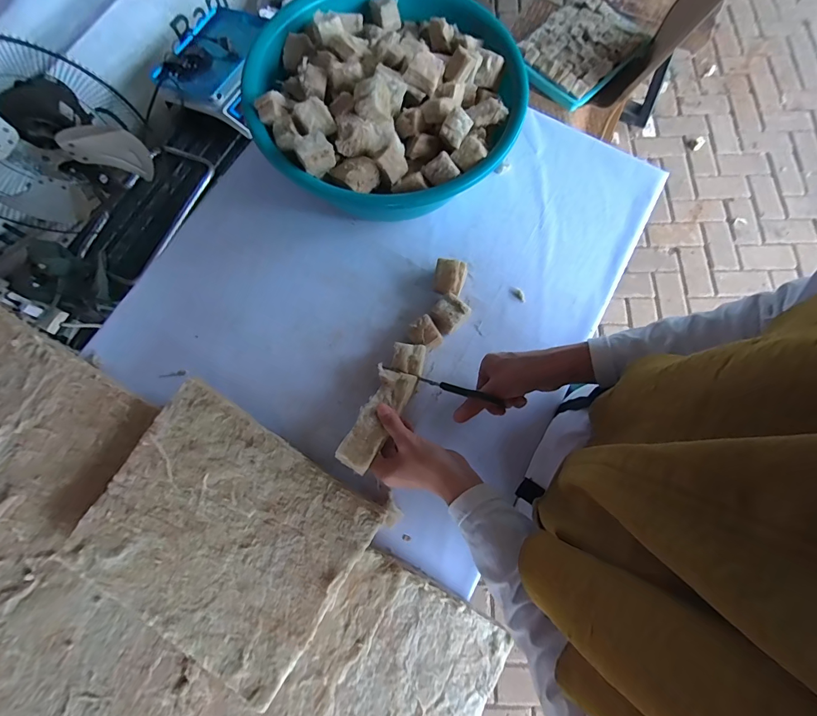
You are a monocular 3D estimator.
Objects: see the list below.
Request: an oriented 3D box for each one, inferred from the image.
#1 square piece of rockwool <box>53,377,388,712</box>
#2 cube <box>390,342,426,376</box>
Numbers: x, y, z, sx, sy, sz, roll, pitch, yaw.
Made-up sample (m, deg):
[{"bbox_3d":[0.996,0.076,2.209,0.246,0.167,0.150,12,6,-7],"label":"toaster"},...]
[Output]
[{"bbox_3d":[-0.203,0.191,0.436,0.279,0.032,0.221,32,78,11],"label":"square piece of rockwool"},{"bbox_3d":[0.001,0.004,0.512,0.046,0.039,0.041,10,77,3],"label":"cube"}]

